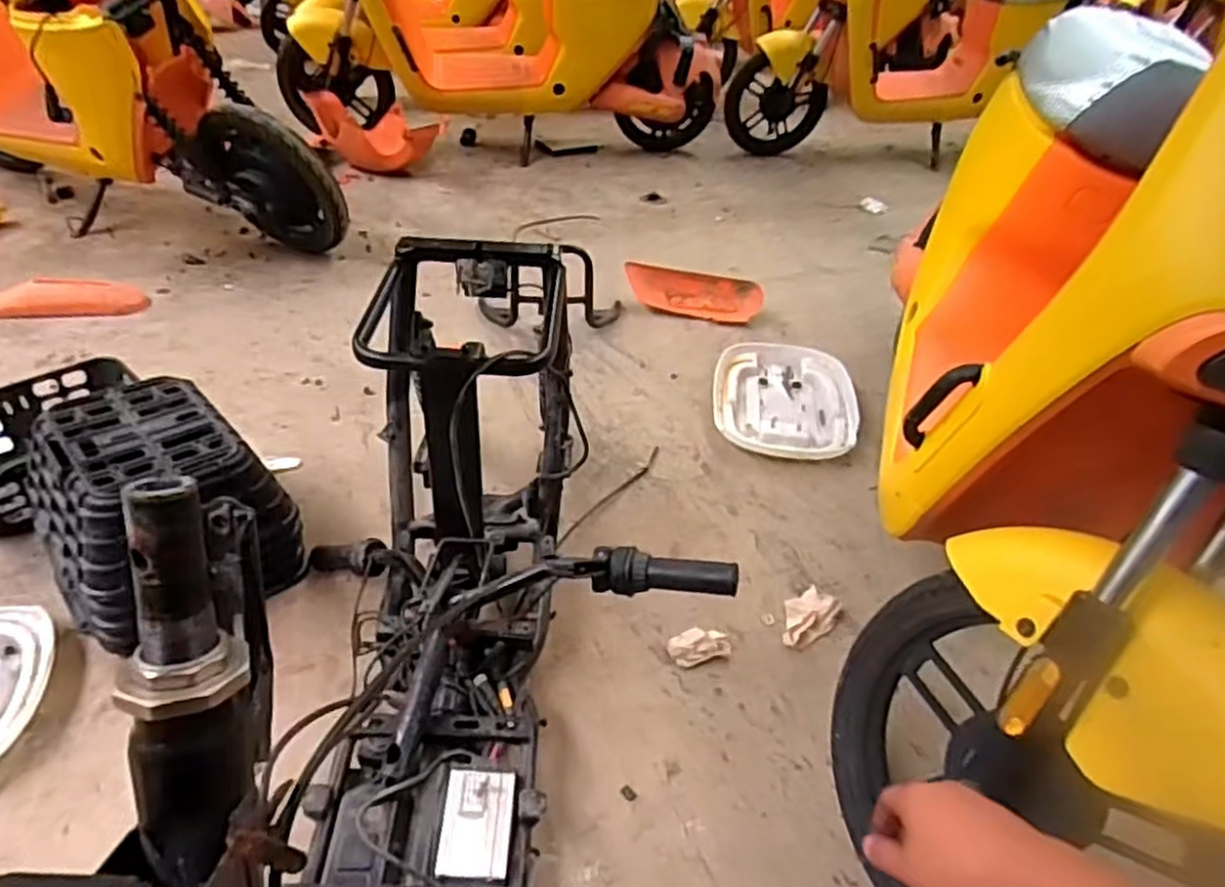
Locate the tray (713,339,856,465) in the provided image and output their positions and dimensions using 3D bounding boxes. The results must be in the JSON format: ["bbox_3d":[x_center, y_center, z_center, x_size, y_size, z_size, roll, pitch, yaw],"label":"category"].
[{"bbox_3d":[0.348,-0.101,1.505,0.281,0.045,0.352,7,36,4],"label":"tray"}]

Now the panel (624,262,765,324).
[{"bbox_3d":[0.195,-0.367,1.810,0.335,0.085,0.108,17,38,17],"label":"panel"}]

